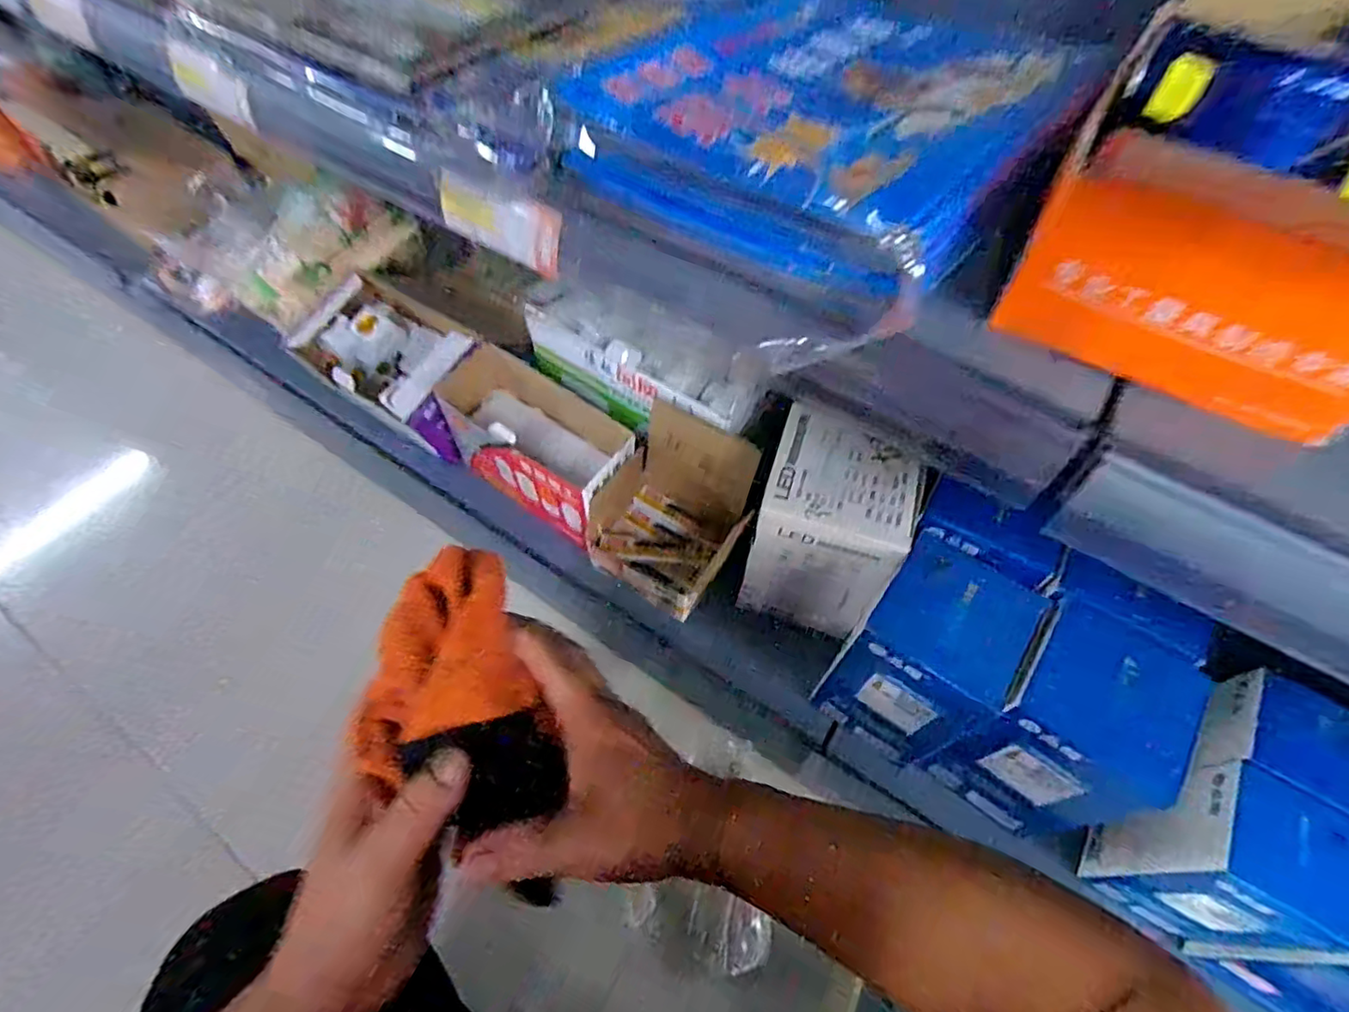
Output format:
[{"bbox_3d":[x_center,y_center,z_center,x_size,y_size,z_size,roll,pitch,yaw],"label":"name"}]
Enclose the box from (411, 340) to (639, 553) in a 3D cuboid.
[{"bbox_3d":[-0.160,-0.070,0.677,0.242,0.100,0.118,31,62,18],"label":"box"}]

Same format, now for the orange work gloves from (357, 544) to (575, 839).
[{"bbox_3d":[-0.104,0.082,0.275,0.078,0.030,0.122,-18,59,-12],"label":"orange work gloves"}]

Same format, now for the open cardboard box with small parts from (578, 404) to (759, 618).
[{"bbox_3d":[0.000,0.004,0.638,0.150,0.128,0.150,28,61,16],"label":"open cardboard box with small parts"}]

